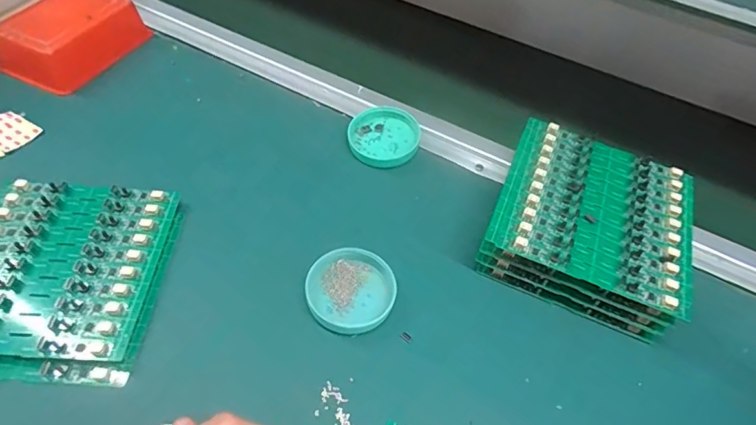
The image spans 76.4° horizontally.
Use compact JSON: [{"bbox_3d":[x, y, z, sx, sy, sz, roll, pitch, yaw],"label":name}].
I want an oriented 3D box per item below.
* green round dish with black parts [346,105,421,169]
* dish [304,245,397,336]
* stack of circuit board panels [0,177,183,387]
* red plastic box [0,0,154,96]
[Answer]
[{"bbox_3d":[0.007,-0.072,0.453,0.068,0.014,0.064,3,53,-4],"label":"green round dish with black parts"},{"bbox_3d":[-0.020,0.058,0.354,0.062,0.022,0.061,3,53,-4],"label":"dish"},{"bbox_3d":[-0.226,0.043,0.342,0.135,0.023,0.146,4,52,-3],"label":"stack of circuit board panels"},{"bbox_3d":[-0.313,-0.182,0.489,0.084,0.042,0.132,20,53,10],"label":"red plastic box"}]

